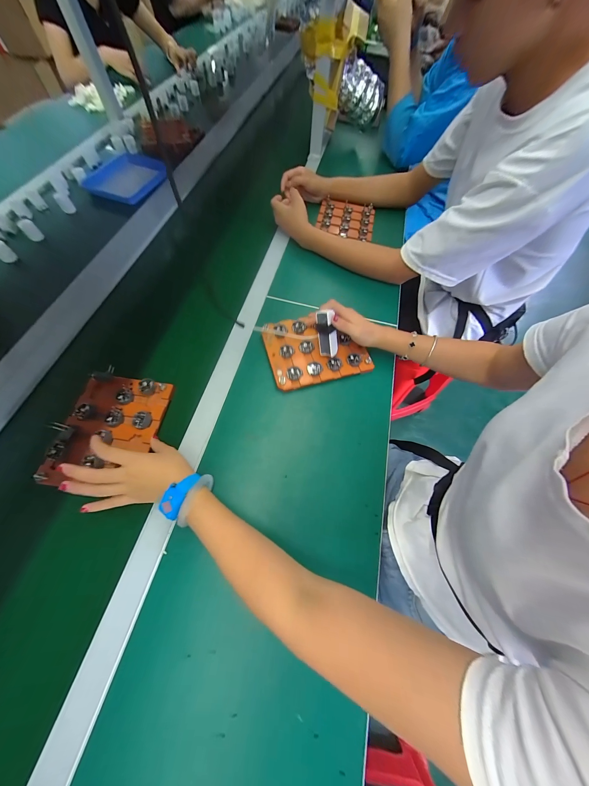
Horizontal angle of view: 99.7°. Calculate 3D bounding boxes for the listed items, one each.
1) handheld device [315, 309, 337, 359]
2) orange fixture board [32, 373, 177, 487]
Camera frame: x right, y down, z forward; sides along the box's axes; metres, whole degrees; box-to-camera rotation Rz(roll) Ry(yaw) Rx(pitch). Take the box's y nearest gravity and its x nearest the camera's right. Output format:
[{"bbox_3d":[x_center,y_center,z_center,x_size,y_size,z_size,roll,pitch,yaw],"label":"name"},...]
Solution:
[{"bbox_3d":[0.058,-0.102,0.440,0.028,0.081,0.027,-20,32,-12],"label":"handheld device"},{"bbox_3d":[-0.299,0.055,0.403,0.141,0.024,0.180,9,66,1],"label":"orange fixture board"}]

